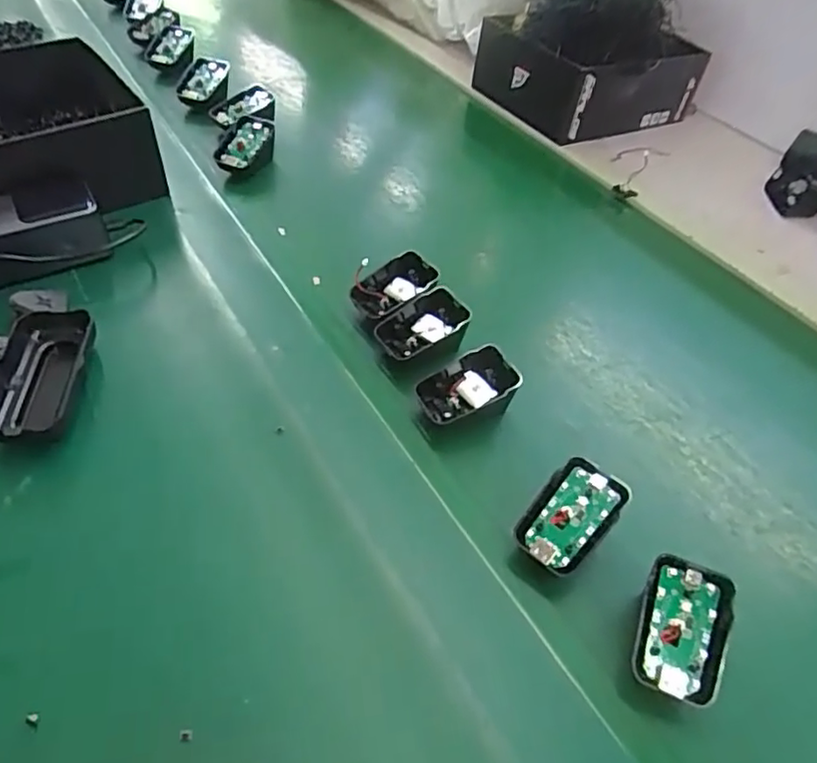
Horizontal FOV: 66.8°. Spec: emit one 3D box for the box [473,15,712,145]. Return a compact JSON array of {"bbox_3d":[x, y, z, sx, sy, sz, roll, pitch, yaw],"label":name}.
[{"bbox_3d":[0.232,-0.418,0.827,0.231,0.083,0.196,-24,54,-23],"label":"box"}]

